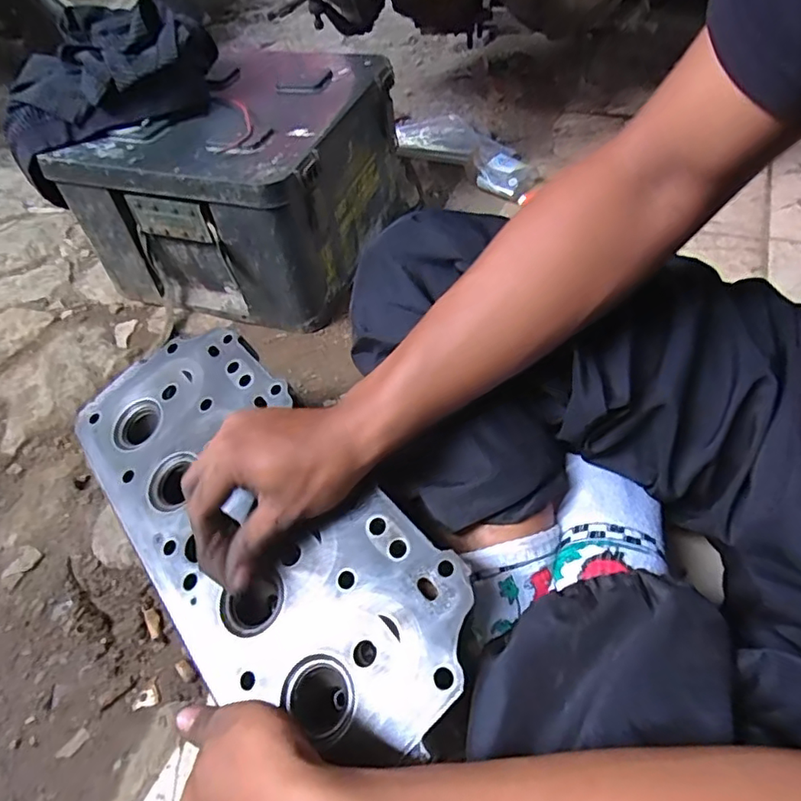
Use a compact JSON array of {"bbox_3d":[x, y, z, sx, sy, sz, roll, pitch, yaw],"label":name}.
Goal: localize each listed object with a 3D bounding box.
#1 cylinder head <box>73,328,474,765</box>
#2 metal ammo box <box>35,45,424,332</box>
[{"bbox_3d":[-0.112,0.095,0.451,0.417,0.078,0.181,37,80,32],"label":"cylinder head"},{"bbox_3d":[-0.210,-0.337,0.835,0.342,0.235,0.408,11,50,16],"label":"metal ammo box"}]

